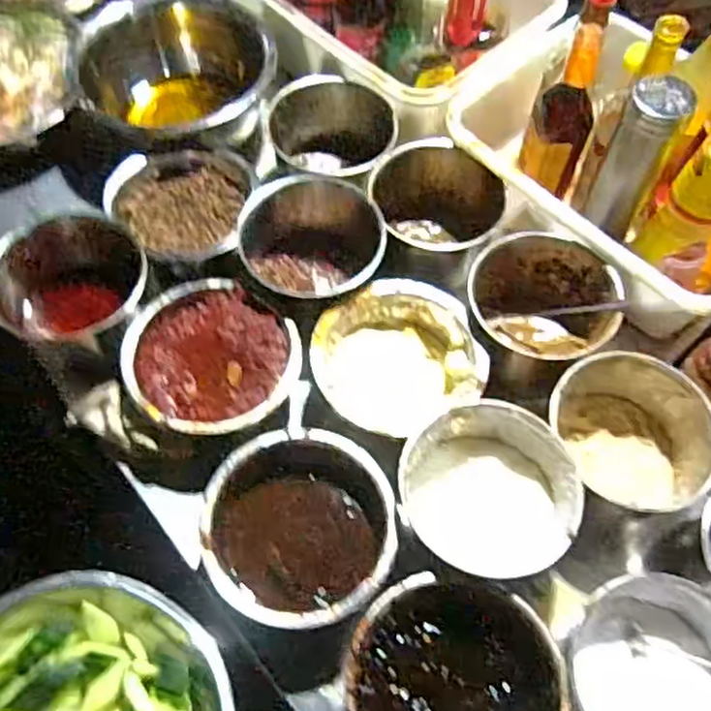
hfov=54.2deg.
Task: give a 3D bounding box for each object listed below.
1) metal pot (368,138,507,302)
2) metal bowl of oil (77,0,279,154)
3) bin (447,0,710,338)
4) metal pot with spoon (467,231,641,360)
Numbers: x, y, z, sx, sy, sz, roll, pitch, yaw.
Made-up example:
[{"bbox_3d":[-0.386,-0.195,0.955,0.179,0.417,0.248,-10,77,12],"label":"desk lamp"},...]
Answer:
[{"bbox_3d":[0.088,-0.158,0.802,0.140,0.107,0.137,2,61,-3],"label":"metal pot"},{"bbox_3d":[-0.219,-0.347,0.862,0.227,0.120,0.217,2,61,-3],"label":"metal bowl of oil"},{"bbox_3d":[0.308,-0.239,0.744,0.383,0.217,0.262,37,65,15],"label":"bin"},{"bbox_3d":[0.196,-0.047,0.751,0.156,0.105,0.130,30,64,12],"label":"metal pot with spoon"}]

